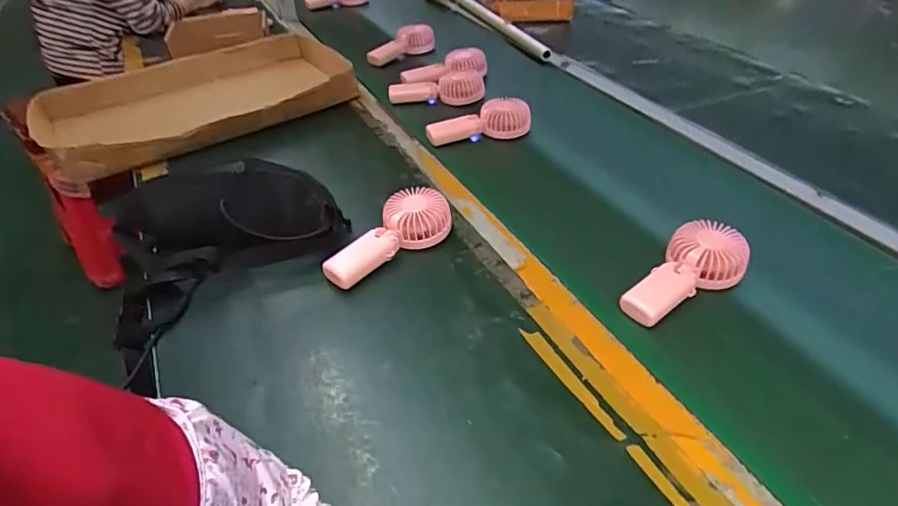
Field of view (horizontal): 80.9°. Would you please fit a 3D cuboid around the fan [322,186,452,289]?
[{"bbox_3d":[-0.080,-0.020,0.669,0.178,0.058,0.074,-25,47,-25],"label":"fan"}]

